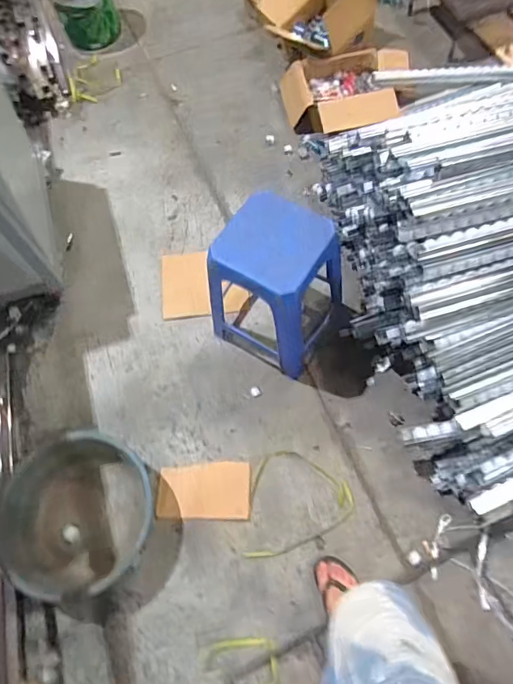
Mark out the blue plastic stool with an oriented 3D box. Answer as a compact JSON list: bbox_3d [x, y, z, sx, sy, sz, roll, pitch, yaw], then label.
[{"bbox_3d":[0.058,-0.147,1.330,0.294,0.440,0.294,29,68,17],"label":"blue plastic stool"}]

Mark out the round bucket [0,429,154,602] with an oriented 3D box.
[{"bbox_3d":[-0.480,0.444,1.219,0.407,0.171,0.394,-3,64,6],"label":"round bucket"}]

